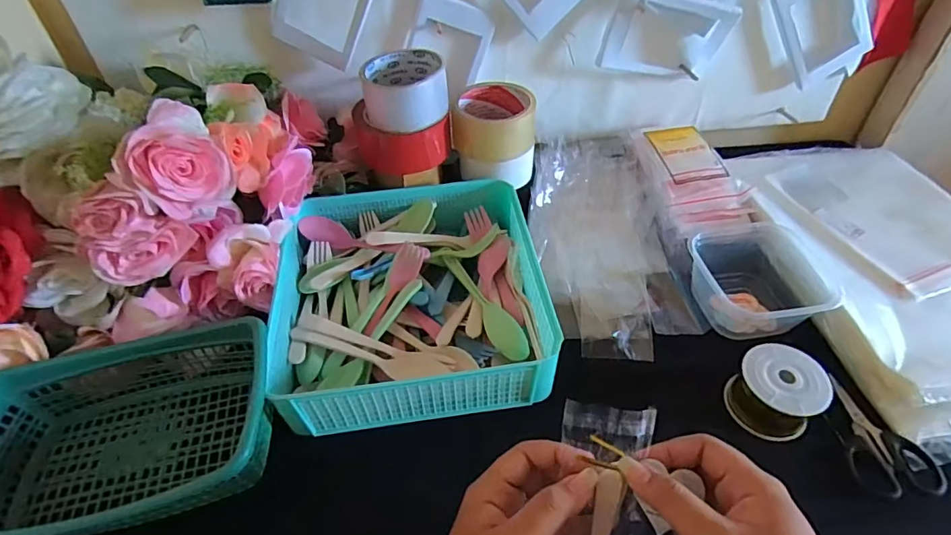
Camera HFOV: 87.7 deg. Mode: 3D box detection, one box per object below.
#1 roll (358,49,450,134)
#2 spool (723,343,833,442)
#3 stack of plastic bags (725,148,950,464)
[{"bbox_3d":[-0.073,-0.186,0.520,0.084,0.051,0.082,-1,45,1],"label":"roll"},{"bbox_3d":[0.257,0.112,0.429,0.067,0.056,0.066,-1,45,1],"label":"spool"},{"bbox_3d":[0.452,-0.004,0.529,0.244,0.042,0.377,-6,45,-4],"label":"stack of plastic bags"}]

